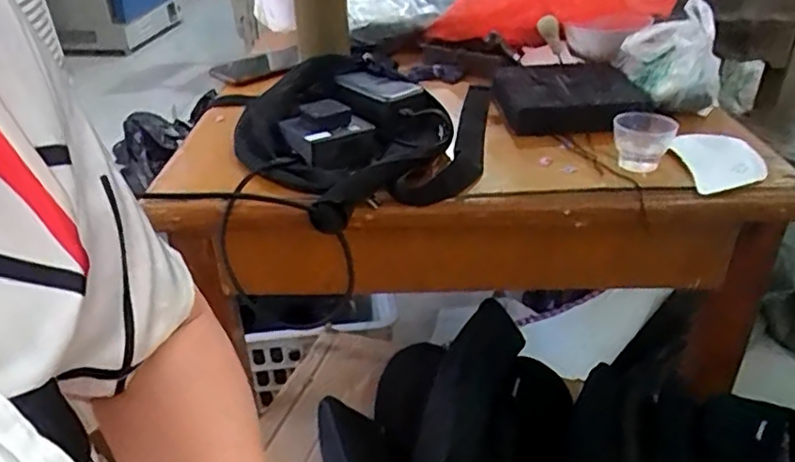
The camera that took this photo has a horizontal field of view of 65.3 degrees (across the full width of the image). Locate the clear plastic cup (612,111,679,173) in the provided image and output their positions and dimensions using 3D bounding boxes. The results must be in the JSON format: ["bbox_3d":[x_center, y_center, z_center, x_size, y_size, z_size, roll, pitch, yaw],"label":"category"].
[{"bbox_3d":[0.234,-0.086,0.595,0.057,0.040,0.055,11,35,19],"label":"clear plastic cup"}]

